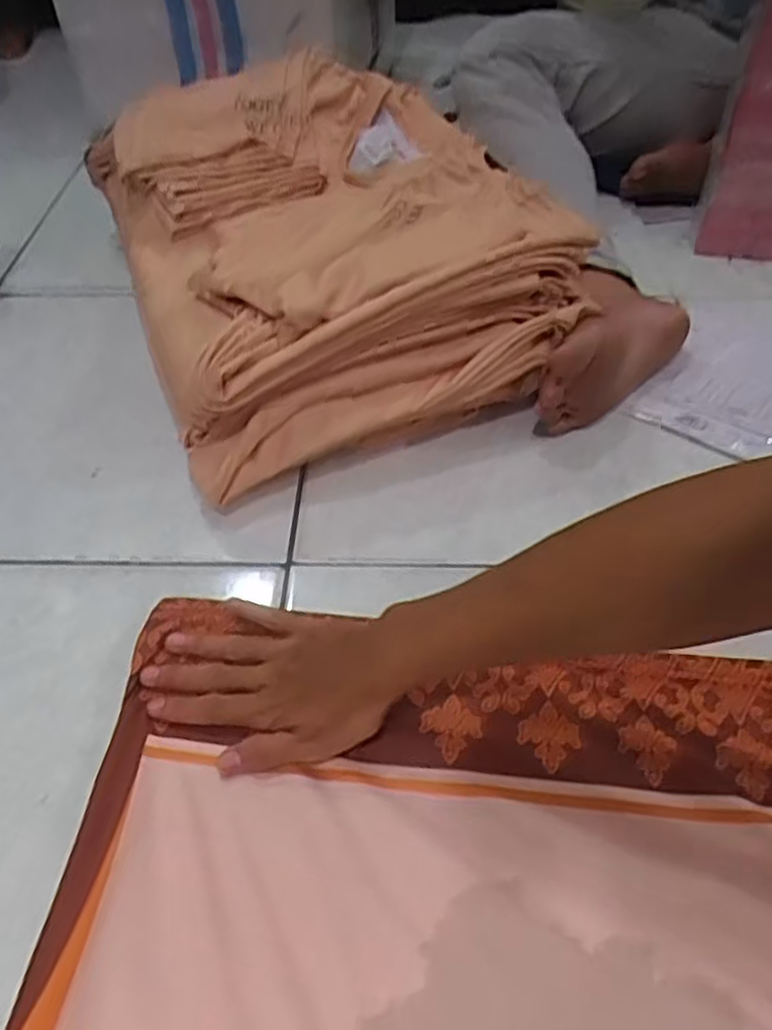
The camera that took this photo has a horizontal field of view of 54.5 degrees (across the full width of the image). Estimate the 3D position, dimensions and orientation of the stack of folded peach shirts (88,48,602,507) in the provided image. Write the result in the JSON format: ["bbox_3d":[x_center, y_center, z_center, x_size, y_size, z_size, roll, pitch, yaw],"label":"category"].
[{"bbox_3d":[-0.064,-0.293,0.806,0.407,0.190,0.530,-17,49,-12],"label":"stack of folded peach shirts"}]

